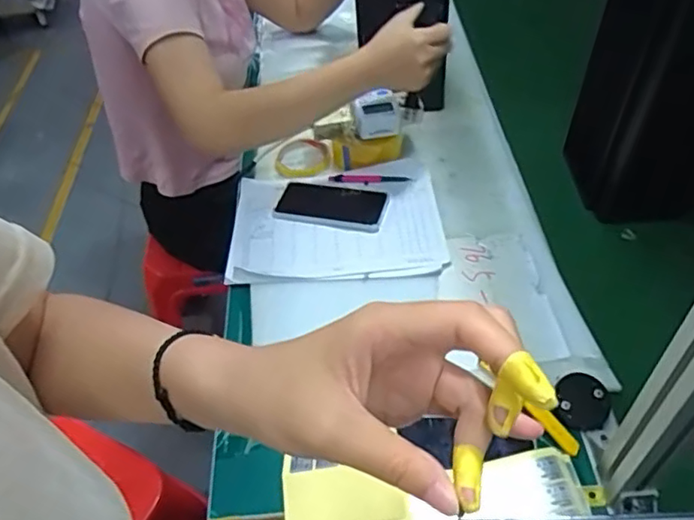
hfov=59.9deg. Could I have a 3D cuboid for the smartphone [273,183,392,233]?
[{"bbox_3d":[-0.023,-0.082,0.895,0.164,0.015,0.084,11,51,13],"label":"smartphone"}]

